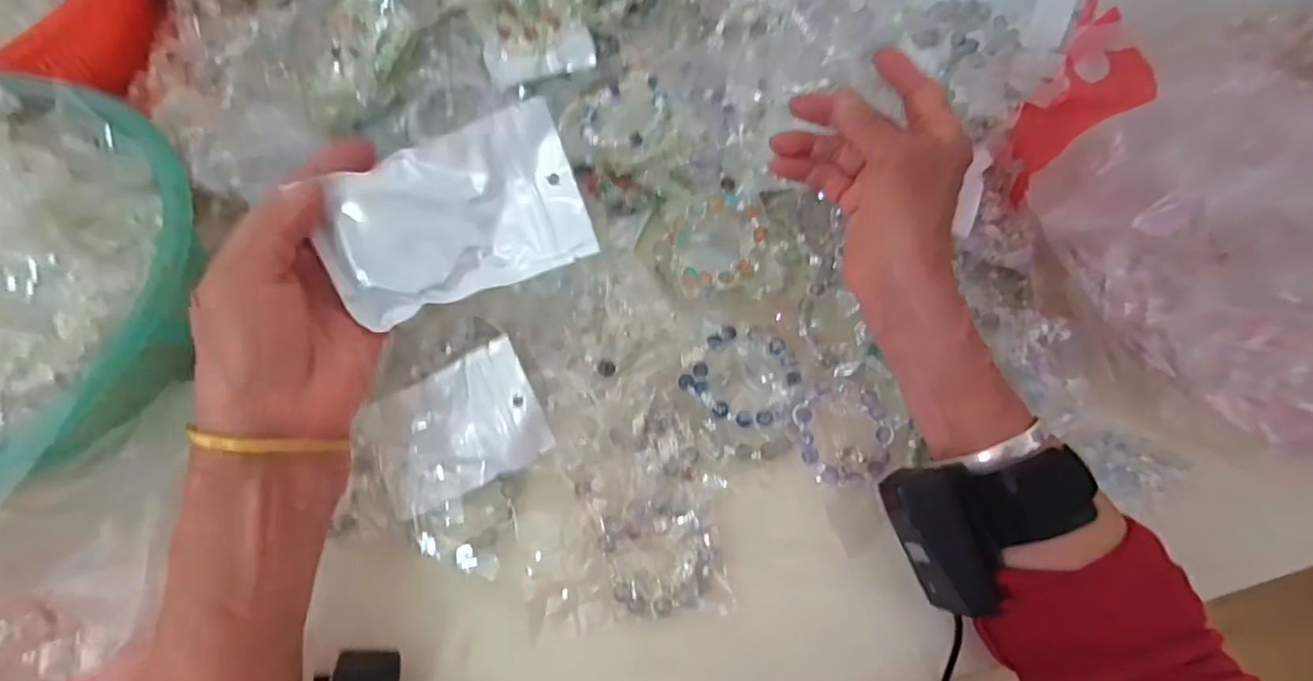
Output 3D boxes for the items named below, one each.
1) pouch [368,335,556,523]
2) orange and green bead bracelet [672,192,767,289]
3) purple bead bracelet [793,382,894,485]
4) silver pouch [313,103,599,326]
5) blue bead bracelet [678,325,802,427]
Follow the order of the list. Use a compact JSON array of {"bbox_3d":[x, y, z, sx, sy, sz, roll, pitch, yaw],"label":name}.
[{"bbox_3d":[-0.106,0.047,0.308,0.089,0.013,0.064,-25,88,0],"label":"pouch"},{"bbox_3d":[0.039,-0.064,0.357,0.054,0.011,0.060,-8,66,-5],"label":"orange and green bead bracelet"},{"bbox_3d":[0.108,0.052,0.330,0.058,0.013,0.055,0,65,-1],"label":"purple bead bracelet"},{"bbox_3d":[-0.096,-0.058,0.276,0.118,0.010,0.074,-22,108,-8],"label":"silver pouch"},{"bbox_3d":[0.052,0.020,0.340,0.060,0.007,0.059,0,65,-1],"label":"blue bead bracelet"}]

